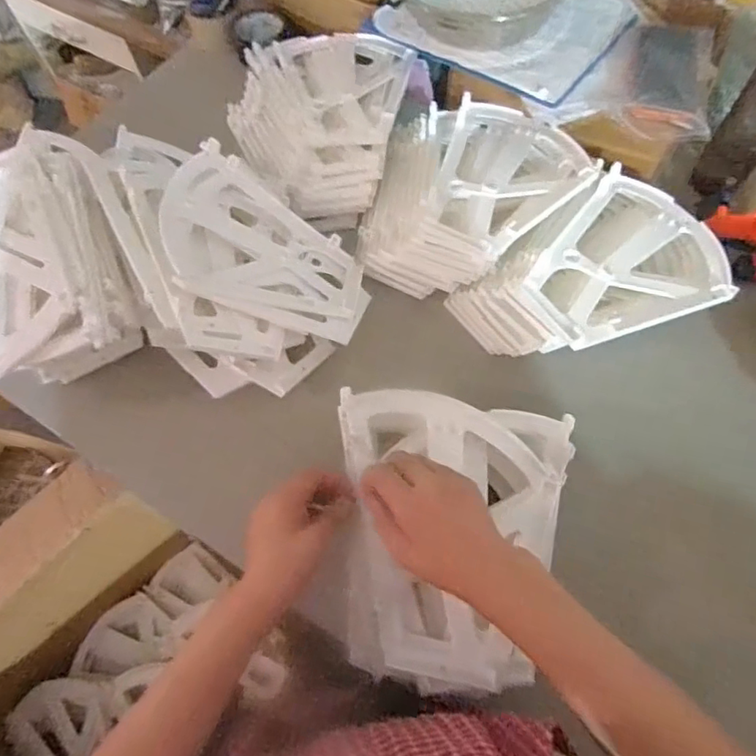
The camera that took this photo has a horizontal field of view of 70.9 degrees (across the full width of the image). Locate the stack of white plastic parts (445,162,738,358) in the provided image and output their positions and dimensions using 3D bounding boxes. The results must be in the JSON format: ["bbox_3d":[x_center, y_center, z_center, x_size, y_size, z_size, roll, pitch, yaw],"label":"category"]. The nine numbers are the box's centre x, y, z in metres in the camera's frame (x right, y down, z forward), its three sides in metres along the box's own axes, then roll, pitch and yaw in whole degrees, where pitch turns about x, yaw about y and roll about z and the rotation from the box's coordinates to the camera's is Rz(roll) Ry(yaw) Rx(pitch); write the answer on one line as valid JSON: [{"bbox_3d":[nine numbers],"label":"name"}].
[{"bbox_3d":[0.260,-0.113,0.628,0.279,0.080,0.204,-34,67,-13],"label":"stack of white plastic parts"}]

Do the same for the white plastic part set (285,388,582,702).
[{"bbox_3d":[0.056,0.143,0.511,0.224,0.056,0.264,11,65,7],"label":"white plastic part set"}]

